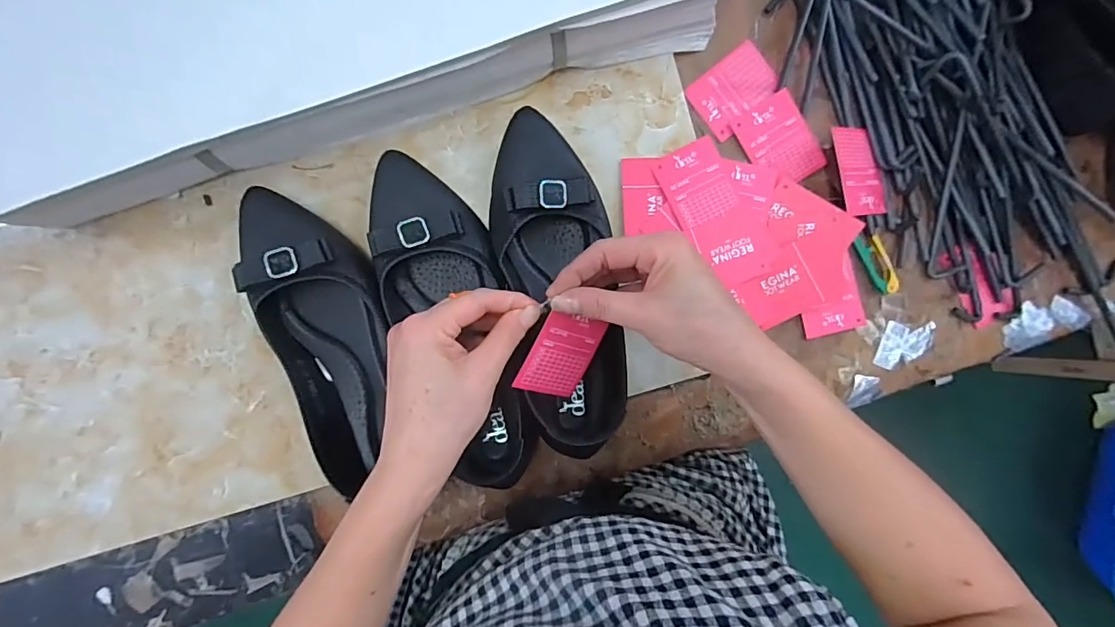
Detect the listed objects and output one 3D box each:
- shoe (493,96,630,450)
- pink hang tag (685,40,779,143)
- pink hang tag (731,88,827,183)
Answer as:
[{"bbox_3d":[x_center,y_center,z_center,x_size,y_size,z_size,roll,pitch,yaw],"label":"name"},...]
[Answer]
[{"bbox_3d":[0.000,-0.023,0.376,0.082,0.061,0.245,-7,90,-3],"label":"shoe"},{"bbox_3d":[0.150,-0.189,0.416,0.072,0.005,0.052,-40,92,-3],"label":"pink hang tag"},{"bbox_3d":[0.187,-0.144,0.415,0.054,0.006,0.073,-33,96,2],"label":"pink hang tag"}]

